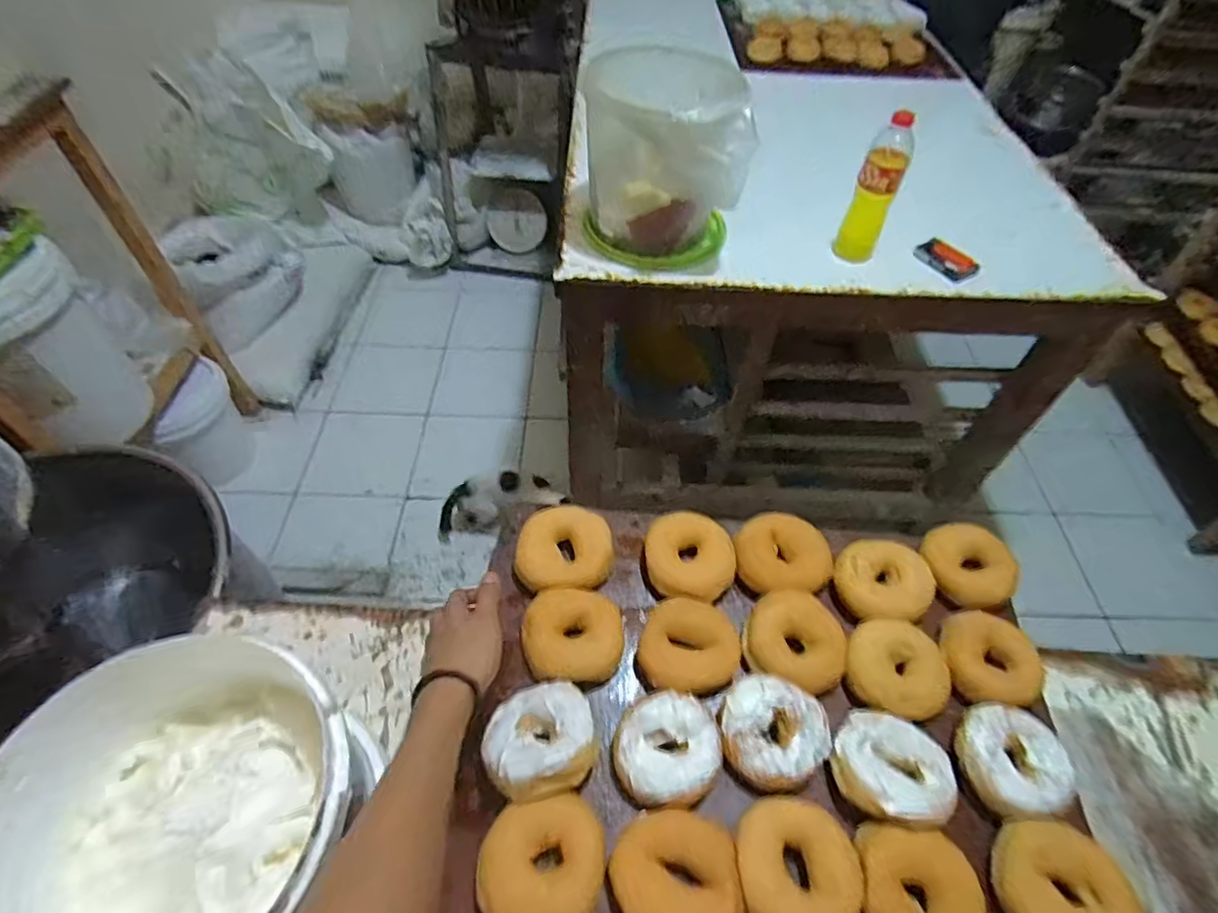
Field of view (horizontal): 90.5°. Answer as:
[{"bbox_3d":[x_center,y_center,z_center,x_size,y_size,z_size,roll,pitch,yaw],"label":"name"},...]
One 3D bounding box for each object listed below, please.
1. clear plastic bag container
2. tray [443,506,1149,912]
[{"bbox_3d":[0.106,-0.505,1.007,0.253,0.251,0.297,12,53,7],"label":"clear plastic bag container"},{"bbox_3d":[0.144,0.301,0.519,0.560,0.044,0.567,2,52,0],"label":"tray"}]

